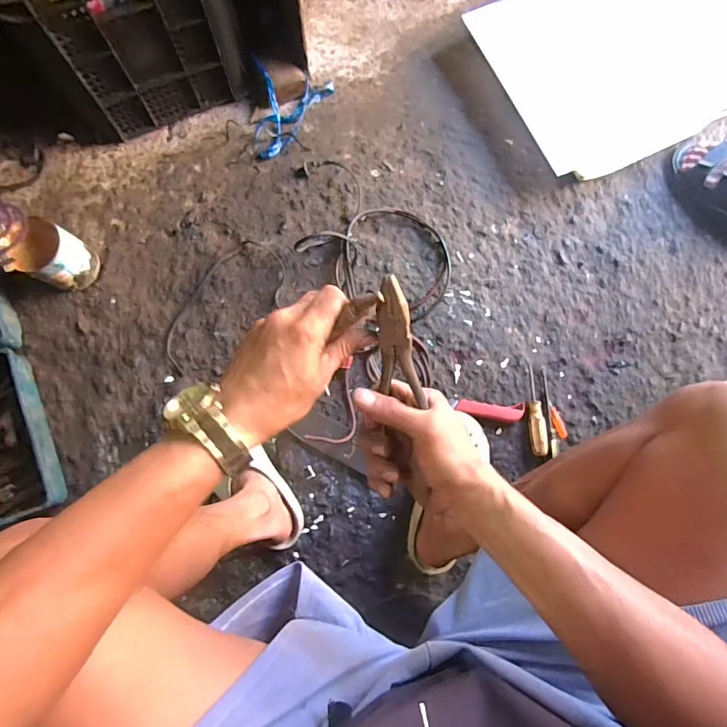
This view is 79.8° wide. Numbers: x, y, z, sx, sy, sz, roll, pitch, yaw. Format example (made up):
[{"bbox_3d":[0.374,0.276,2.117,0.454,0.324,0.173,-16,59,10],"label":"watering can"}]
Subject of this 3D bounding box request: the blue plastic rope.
[{"bbox_3d":[-0.146,-0.525,0.899,0.167,0.058,0.192,-1,77,0],"label":"blue plastic rope"}]

